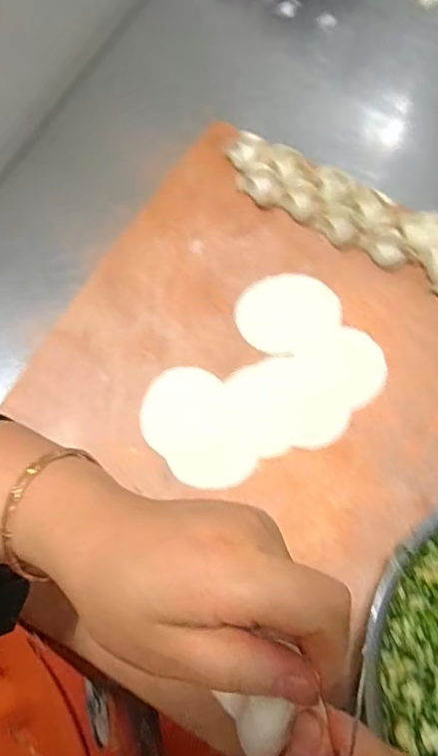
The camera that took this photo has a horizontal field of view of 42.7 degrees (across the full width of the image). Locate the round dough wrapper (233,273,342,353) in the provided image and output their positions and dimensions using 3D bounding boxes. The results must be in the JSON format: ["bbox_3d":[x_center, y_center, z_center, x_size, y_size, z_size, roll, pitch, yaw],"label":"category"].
[{"bbox_3d":[0.063,-0.060,0.507,0.093,0.004,0.075,-10,71,-3],"label":"round dough wrapper"}]

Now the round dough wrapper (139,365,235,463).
[{"bbox_3d":[-0.028,0.029,0.473,0.075,0.004,0.076,0,71,1],"label":"round dough wrapper"}]

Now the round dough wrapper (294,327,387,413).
[{"bbox_3d":[0.108,-0.008,0.490,0.076,0.004,0.072,0,71,1],"label":"round dough wrapper"}]

